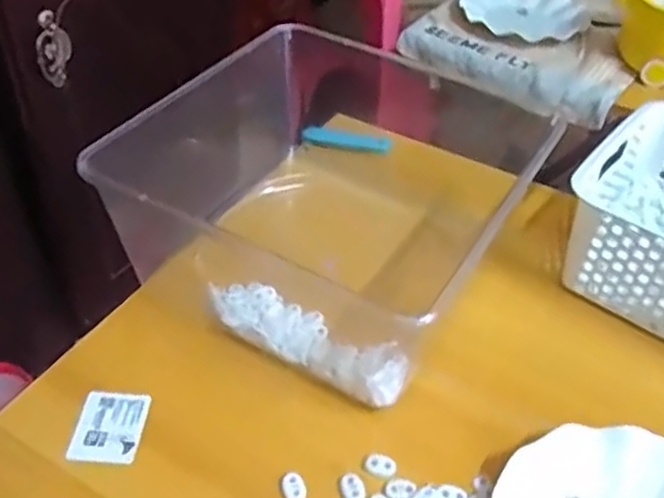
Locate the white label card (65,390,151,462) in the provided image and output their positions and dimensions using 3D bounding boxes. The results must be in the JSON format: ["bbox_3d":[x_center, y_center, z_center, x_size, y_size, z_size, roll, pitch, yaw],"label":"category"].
[{"bbox_3d":[-0.167,0.133,0.535,0.049,0.006,0.057,5,43,1],"label":"white label card"}]

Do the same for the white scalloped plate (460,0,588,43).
[{"bbox_3d":[0.286,-0.359,1.066,0.183,0.022,0.176,2,43,-2],"label":"white scalloped plate"}]

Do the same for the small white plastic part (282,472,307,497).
[{"bbox_3d":[-0.027,0.169,0.500,0.015,0.004,0.023,-16,46,-20],"label":"small white plastic part"}]

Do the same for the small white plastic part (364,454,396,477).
[{"bbox_3d":[0.036,0.156,0.515,0.023,0.004,0.017,18,45,14],"label":"small white plastic part"}]

